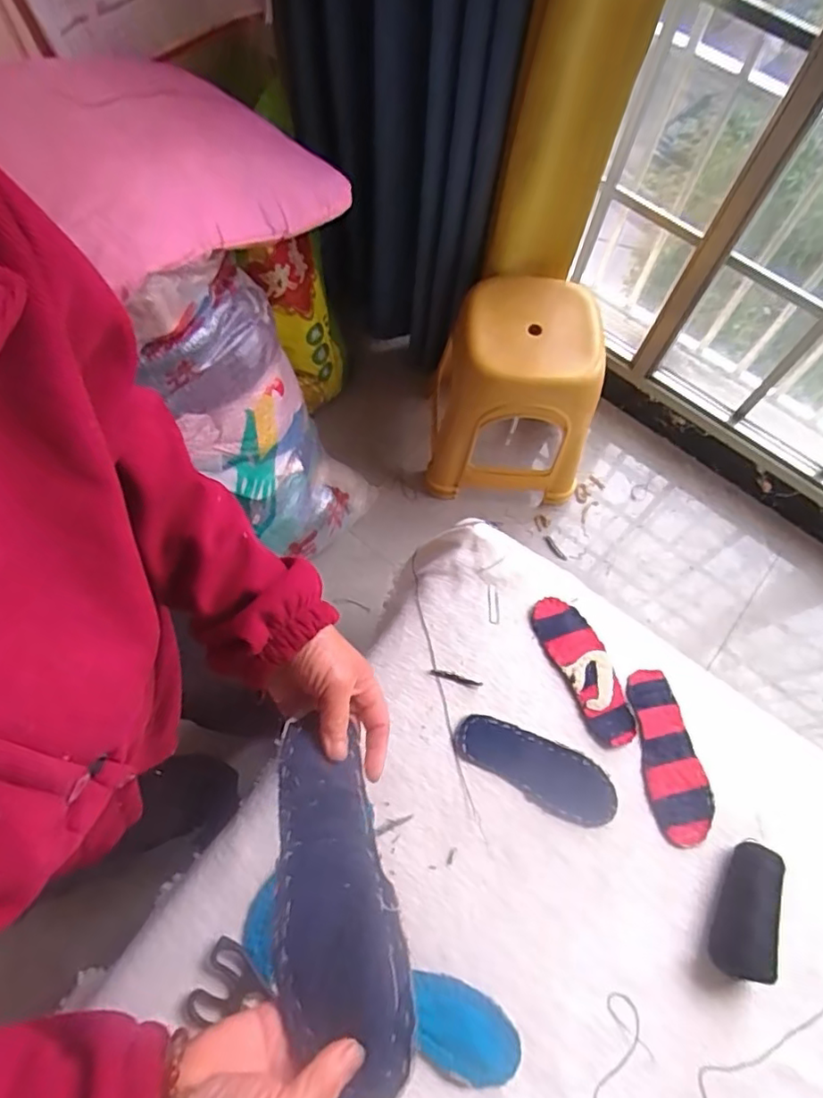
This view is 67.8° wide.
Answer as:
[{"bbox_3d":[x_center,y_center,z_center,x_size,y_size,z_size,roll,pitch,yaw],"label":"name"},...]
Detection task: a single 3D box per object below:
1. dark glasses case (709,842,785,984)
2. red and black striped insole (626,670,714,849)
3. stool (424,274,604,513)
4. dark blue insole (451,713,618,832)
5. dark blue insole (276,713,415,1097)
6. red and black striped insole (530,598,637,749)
[{"bbox_3d":[0.405,0.434,0.738,0.056,0.047,0.145,17,69,5],"label":"dark glasses case"},{"bbox_3d":[0.343,0.274,0.817,0.083,0.023,0.218,-11,69,-6],"label":"red and black striped insole"},{"bbox_3d":[0.209,-0.313,1.254,0.310,0.359,0.282,7,68,0],"label":"stool"},{"bbox_3d":[0.163,0.287,0.803,0.217,0.013,0.081,26,70,8],"label":"dark blue insole"},{"bbox_3d":[-0.052,0.221,0.393,0.074,0.025,0.210,-13,56,-7],"label":"dark blue insole"},{"bbox_3d":[0.243,0.167,0.858,0.072,0.016,0.218,-22,71,-10],"label":"red and black striped insole"}]

